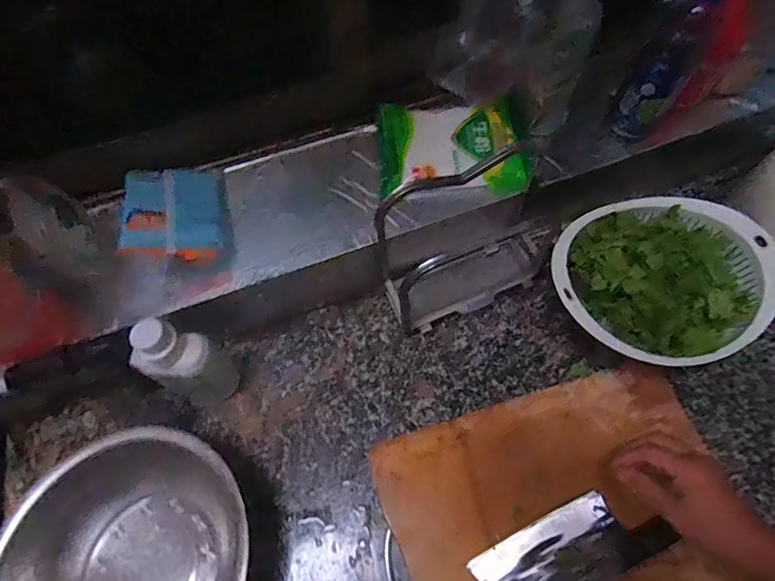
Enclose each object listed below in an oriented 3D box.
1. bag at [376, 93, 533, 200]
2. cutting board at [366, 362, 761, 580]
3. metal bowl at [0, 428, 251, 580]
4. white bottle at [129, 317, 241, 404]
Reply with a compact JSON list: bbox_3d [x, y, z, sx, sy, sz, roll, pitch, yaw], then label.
[{"bbox_3d":[0.087,-0.191,0.618,0.205,0.050,0.132,2,63,3],"label":"bag"},{"bbox_3d":[0.201,0.269,0.530,0.389,0.037,0.292,-17,63,-5],"label":"cutting board"},{"bbox_3d":[-0.280,0.298,0.498,0.272,0.089,0.261,-1,63,3],"label":"metal bowl"},{"bbox_3d":[-0.246,0.087,0.563,0.067,0.181,0.070,-1,63,3],"label":"white bottle"}]

